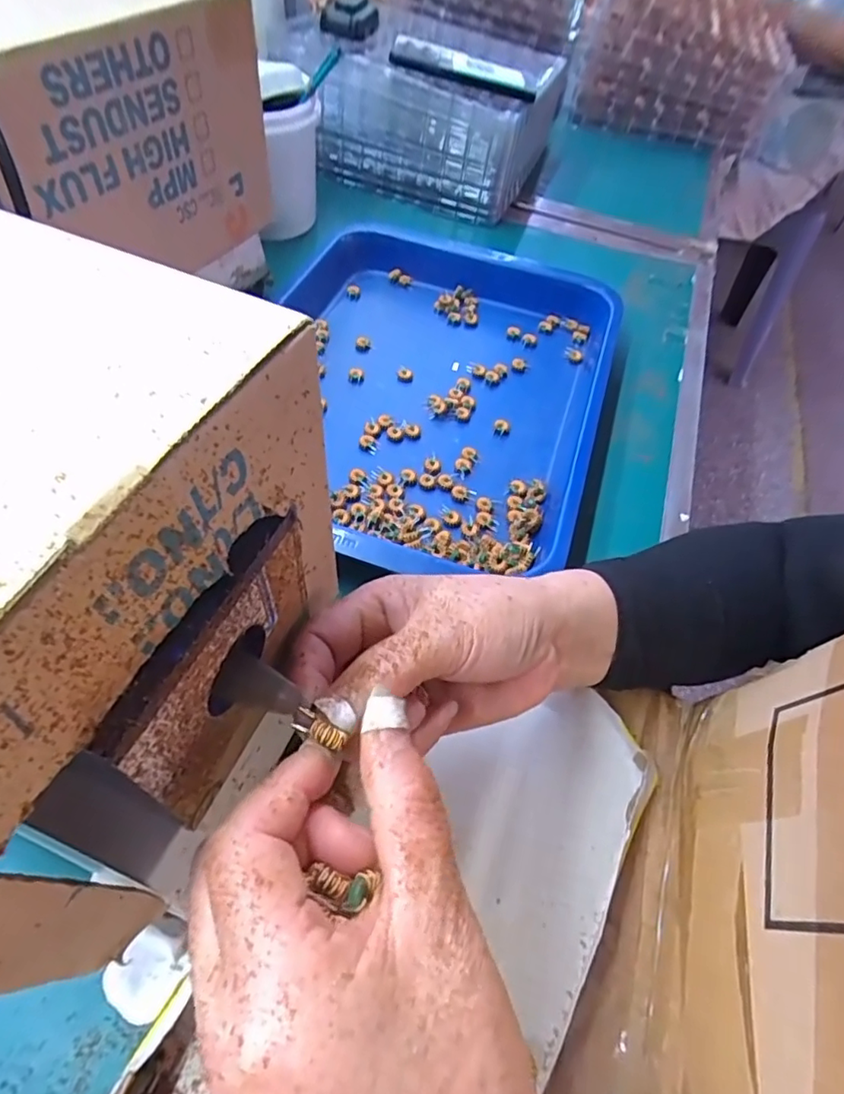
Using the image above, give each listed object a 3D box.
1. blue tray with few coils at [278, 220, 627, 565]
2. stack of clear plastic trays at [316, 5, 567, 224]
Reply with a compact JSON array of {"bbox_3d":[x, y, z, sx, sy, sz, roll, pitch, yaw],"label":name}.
[{"bbox_3d":[0.000,-0.139,0.475,0.297,0.038,0.388,17,55,9],"label":"blue tray with few coils"},{"bbox_3d":[0.010,-0.501,0.654,0.245,0.139,0.149,20,54,6],"label":"stack of clear plastic trays"}]

